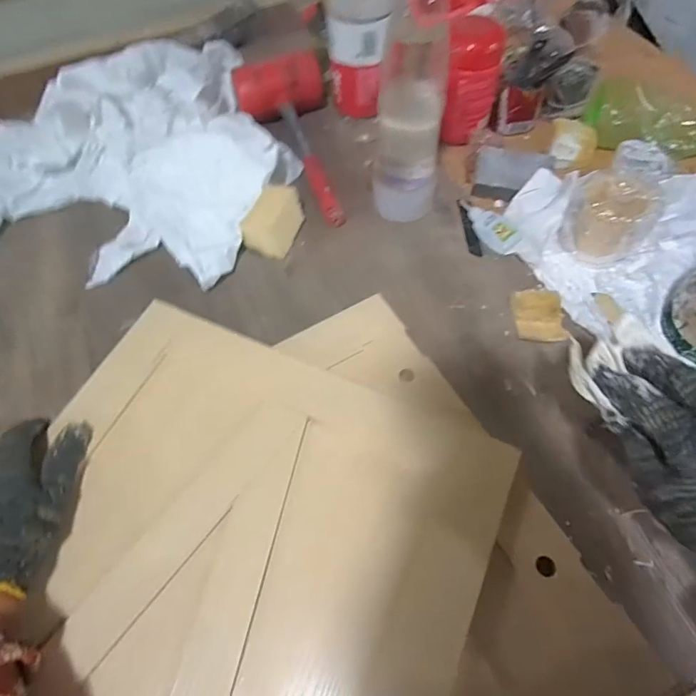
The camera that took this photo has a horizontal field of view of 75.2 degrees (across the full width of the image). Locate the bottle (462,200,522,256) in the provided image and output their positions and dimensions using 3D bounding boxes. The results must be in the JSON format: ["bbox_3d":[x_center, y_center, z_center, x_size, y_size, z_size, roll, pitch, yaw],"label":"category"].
[{"bbox_3d":[0.177,-0.158,0.572,0.041,0.017,0.095,-32,64,-13],"label":"bottle"}]

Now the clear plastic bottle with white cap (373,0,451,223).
[{"bbox_3d":[0.066,-0.248,0.475,0.077,0.281,0.061,2,61,5],"label":"clear plastic bottle with white cap"}]

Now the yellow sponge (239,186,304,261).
[{"bbox_3d":[-0.093,-0.160,0.573,0.053,0.052,0.079,20,64,15],"label":"yellow sponge"}]

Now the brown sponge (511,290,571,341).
[{"bbox_3d":[0.211,-0.034,0.498,0.048,0.030,0.056,-6,61,1],"label":"brown sponge"}]

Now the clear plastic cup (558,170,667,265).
[{"bbox_3d":[0.308,-0.161,0.536,0.097,0.077,0.097,-2,61,3],"label":"clear plastic cup"}]

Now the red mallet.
[{"bbox_3d":[-0.069,-0.284,0.636,0.128,0.058,0.284,-16,75,-5],"label":"red mallet"}]

